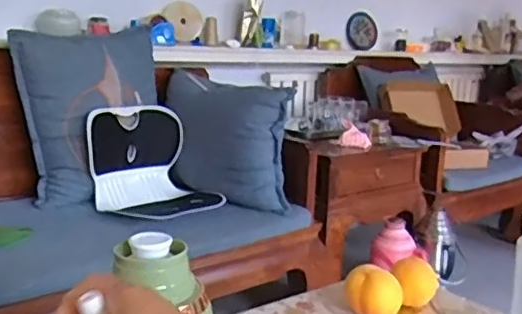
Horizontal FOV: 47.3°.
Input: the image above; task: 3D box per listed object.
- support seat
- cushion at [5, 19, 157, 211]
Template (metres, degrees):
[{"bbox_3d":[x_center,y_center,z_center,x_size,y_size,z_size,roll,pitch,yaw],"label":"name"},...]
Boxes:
[{"bbox_3d":[-0.334,0.032,1.843,0.329,0.333,0.288,-6,14,-35],"label":"support seat"},{"bbox_3d":[-0.528,-0.129,1.887,0.467,0.500,0.143,-7,14,-38],"label":"cushion"}]

